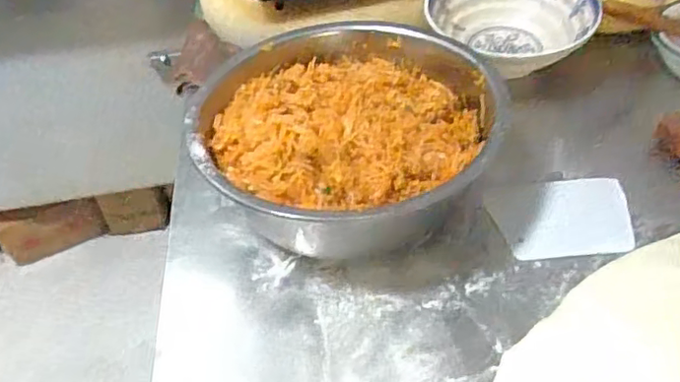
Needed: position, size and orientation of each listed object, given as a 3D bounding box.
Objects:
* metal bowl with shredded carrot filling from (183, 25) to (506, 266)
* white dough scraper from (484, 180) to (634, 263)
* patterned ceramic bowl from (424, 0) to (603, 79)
[{"bbox_3d":[0.012,-0.046,0.610,0.290,0.109,0.291,-4,44,3],"label":"metal bowl with shredded carrot filling"},{"bbox_3d":[0.209,0.024,0.587,0.129,0.007,0.096,-3,45,1],"label":"white dough scraper"},{"bbox_3d":[0.213,-0.204,0.759,0.182,0.070,0.195,-4,44,3],"label":"patterned ceramic bowl"}]

